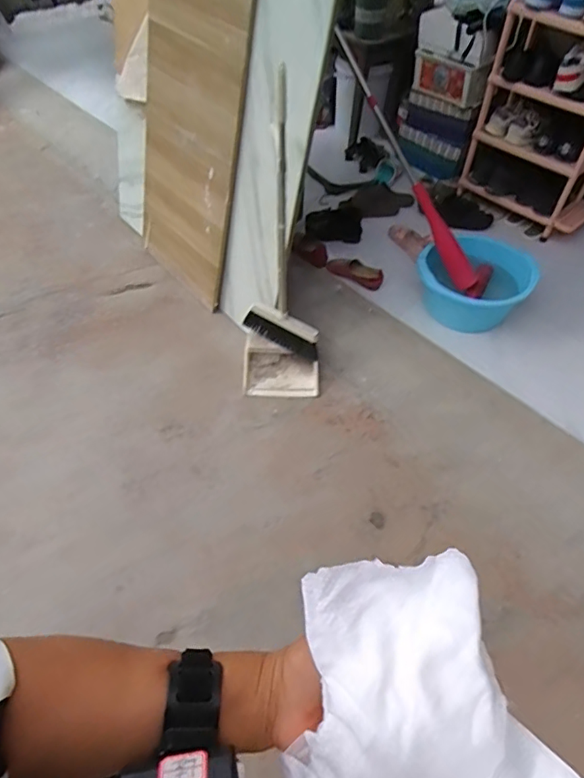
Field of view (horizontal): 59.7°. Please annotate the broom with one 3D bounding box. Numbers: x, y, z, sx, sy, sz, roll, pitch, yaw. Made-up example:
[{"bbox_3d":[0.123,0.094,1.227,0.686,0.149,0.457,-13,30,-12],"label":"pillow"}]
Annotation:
[{"bbox_3d":[-0.042,-0.408,1.546,0.218,0.862,0.200,-6,52,-7],"label":"broom"}]

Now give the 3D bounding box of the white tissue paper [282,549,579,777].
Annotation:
[{"bbox_3d":[0.108,0.217,0.287,0.166,0.093,0.265,-31,52,-20],"label":"white tissue paper"}]

